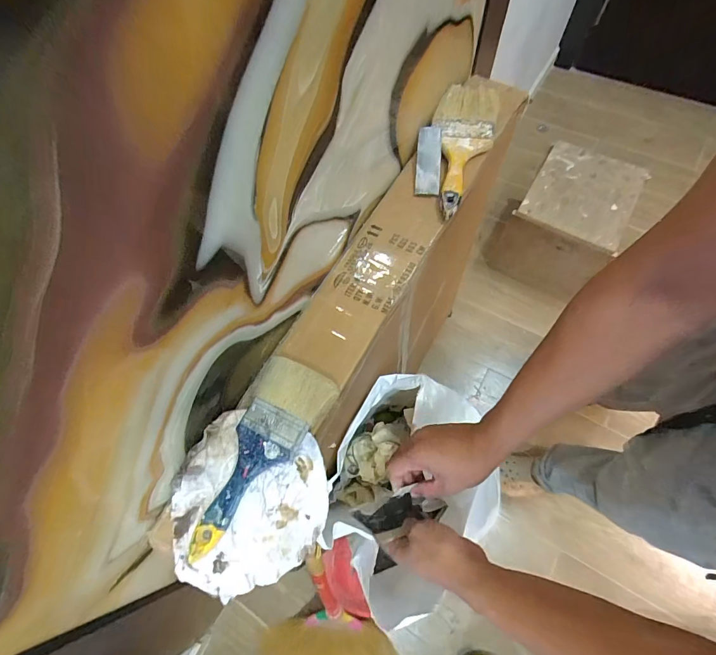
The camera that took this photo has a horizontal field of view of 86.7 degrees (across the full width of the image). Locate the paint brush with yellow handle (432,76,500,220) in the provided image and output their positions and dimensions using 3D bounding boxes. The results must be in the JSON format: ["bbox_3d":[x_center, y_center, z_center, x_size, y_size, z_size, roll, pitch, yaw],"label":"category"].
[{"bbox_3d":[0.158,-0.288,0.572,0.090,0.027,0.277,12,67,8],"label":"paint brush with yellow handle"}]

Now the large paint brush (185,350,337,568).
[{"bbox_3d":[-0.107,0.136,0.414,0.083,0.013,0.212,24,70,13],"label":"large paint brush"}]

